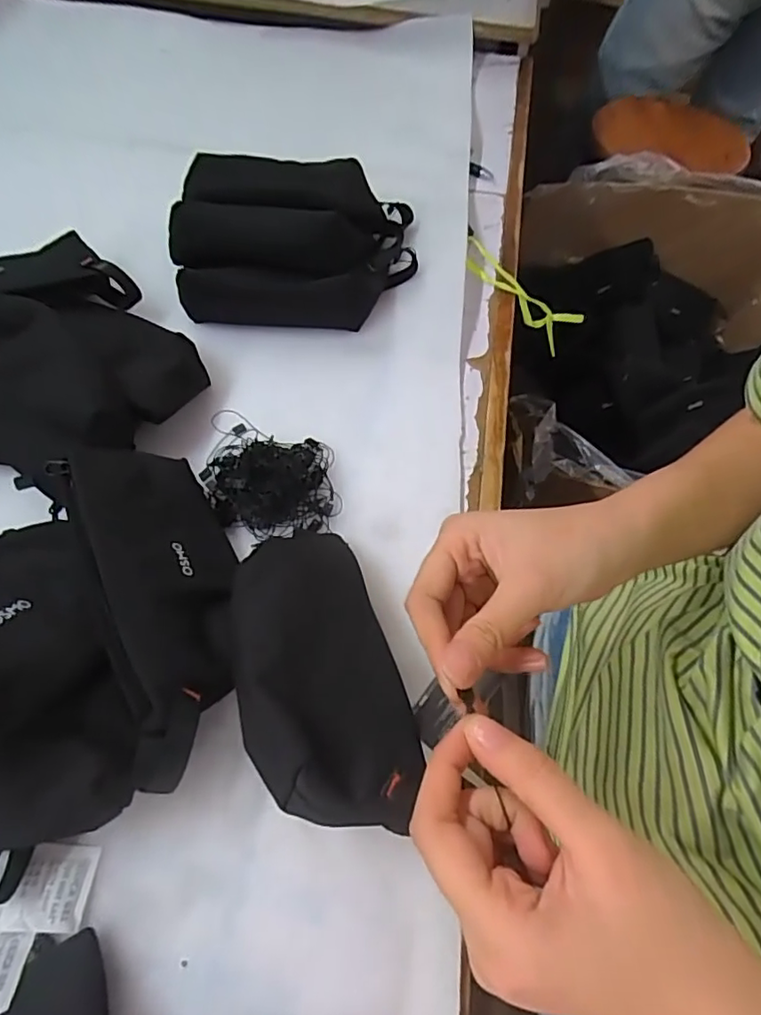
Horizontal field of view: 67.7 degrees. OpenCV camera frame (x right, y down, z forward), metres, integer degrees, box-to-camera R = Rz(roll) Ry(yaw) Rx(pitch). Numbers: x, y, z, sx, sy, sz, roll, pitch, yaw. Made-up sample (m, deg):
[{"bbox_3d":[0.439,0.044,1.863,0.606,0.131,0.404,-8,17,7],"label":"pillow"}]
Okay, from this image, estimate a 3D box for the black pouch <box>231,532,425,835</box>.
[{"bbox_3d":[-0.037,0.079,0.327,0.084,0.051,0.188,-10,41,-9],"label":"black pouch"}]

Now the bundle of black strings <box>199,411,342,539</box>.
[{"bbox_3d":[-0.083,-0.023,0.431,0.106,0.022,0.091,15,61,5],"label":"bundle of black strings"}]

